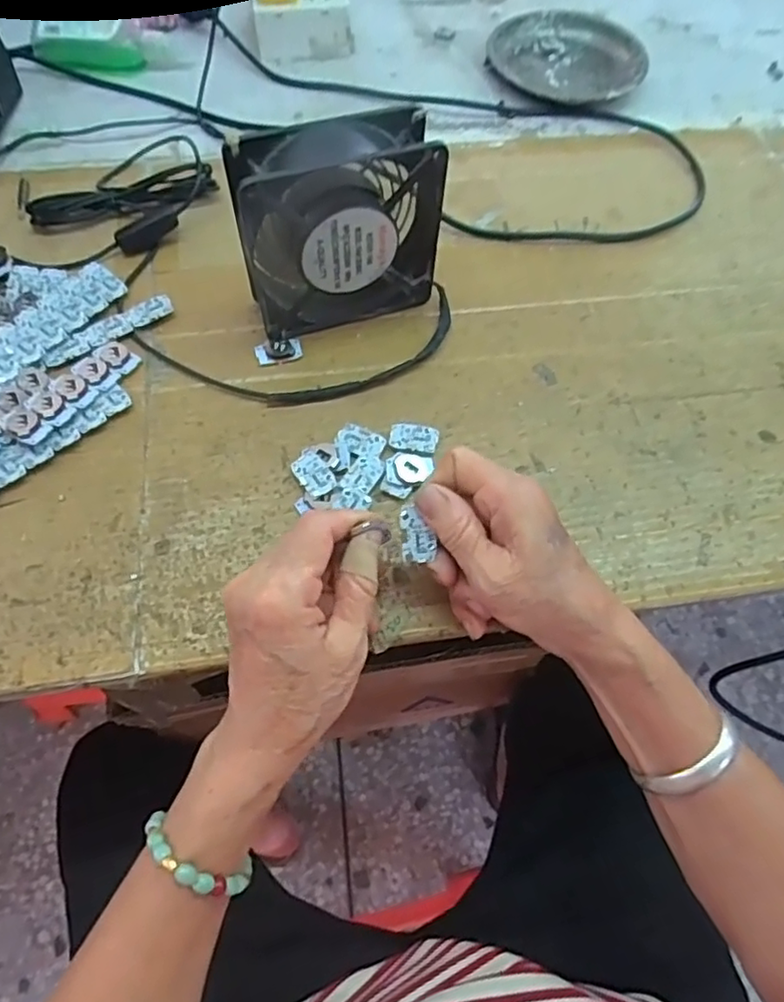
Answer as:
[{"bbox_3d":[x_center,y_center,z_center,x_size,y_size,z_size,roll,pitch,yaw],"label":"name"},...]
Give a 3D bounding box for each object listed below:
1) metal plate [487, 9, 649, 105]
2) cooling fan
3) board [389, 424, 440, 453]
[{"bbox_3d":[0.163,-0.414,0.573,0.143,0.017,0.126,32,66,13],"label":"metal plate"},{"bbox_3d":[-0.032,-0.165,0.383,0.120,0.115,0.041,-18,66,-12],"label":"cooling fan"},{"bbox_3d":[0.014,-0.038,0.384,0.029,0.007,0.020,13,63,4],"label":"board"}]

